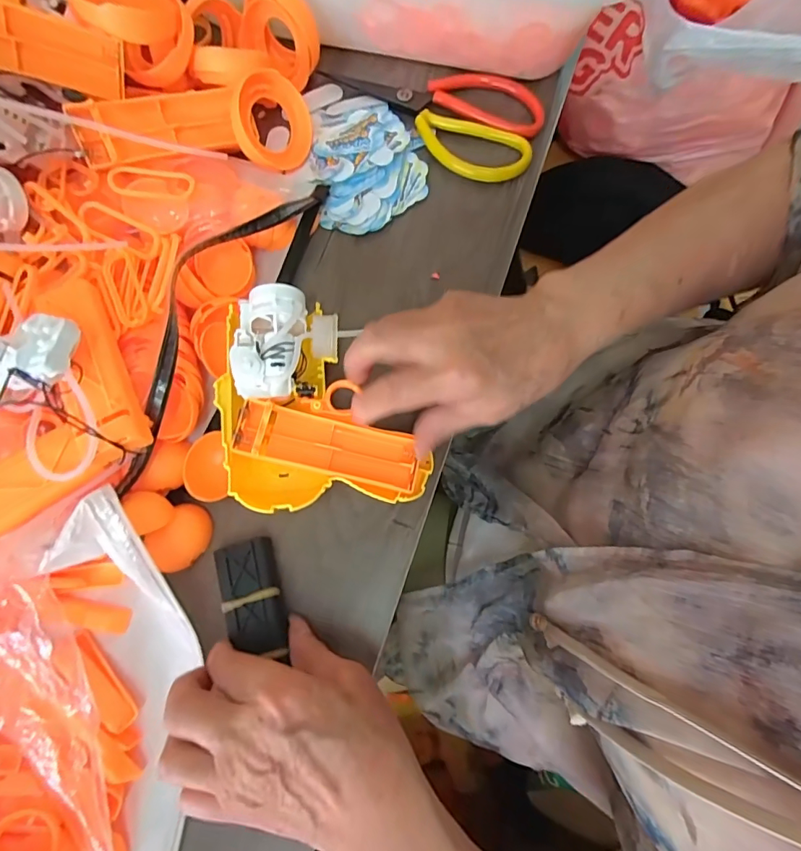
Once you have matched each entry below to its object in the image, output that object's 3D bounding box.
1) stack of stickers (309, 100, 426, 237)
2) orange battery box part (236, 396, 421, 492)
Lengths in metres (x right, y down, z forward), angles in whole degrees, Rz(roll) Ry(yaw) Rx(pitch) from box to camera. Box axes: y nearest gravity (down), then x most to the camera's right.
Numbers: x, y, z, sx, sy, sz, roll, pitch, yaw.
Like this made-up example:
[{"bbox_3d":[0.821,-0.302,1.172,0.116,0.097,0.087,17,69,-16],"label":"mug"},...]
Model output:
[{"bbox_3d":[-0.024,-0.201,0.339,0.082,0.013,0.111,-6,78,0],"label":"stack of stickers"},{"bbox_3d":[-0.043,0.012,0.277,0.109,0.020,0.036,14,78,-7],"label":"orange battery box part"}]

